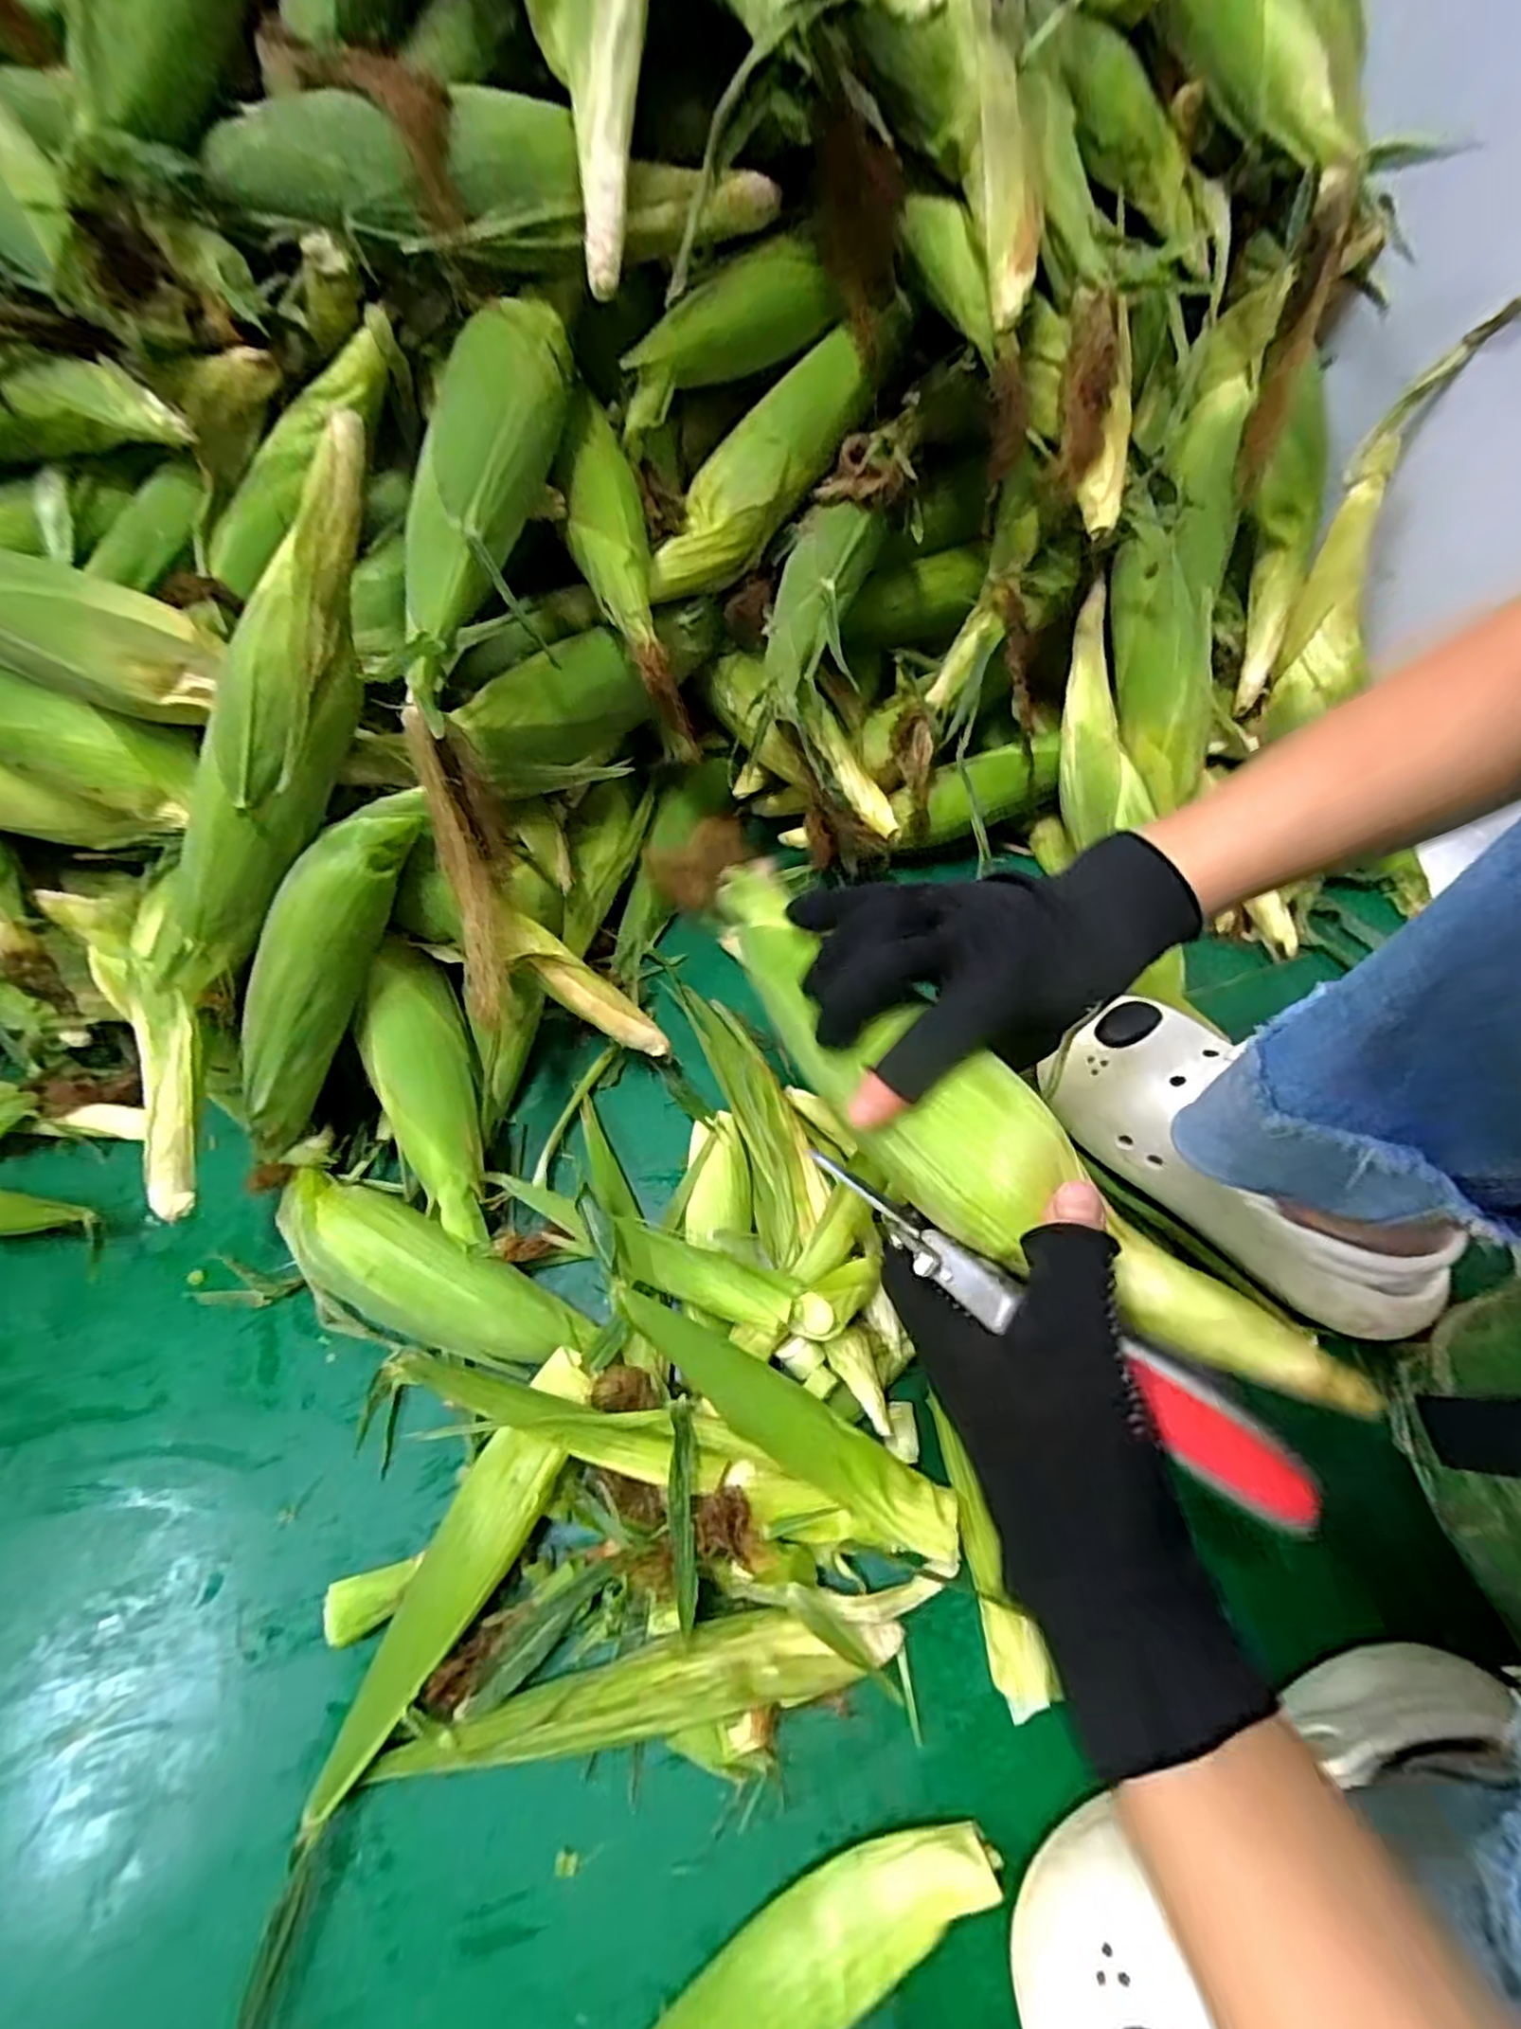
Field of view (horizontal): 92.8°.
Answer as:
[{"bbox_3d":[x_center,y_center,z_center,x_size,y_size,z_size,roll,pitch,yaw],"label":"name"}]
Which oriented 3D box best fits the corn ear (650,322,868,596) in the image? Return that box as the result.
[{"bbox_3d":[-0.003,-0.382,0.521,0.047,0.050,0.216,42,94,24],"label":"corn ear"}]

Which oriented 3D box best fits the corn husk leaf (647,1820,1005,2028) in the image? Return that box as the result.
[{"bbox_3d":[-0.010,0.419,0.304,0.240,0.038,0.042,-23,60,-12],"label":"corn husk leaf"}]

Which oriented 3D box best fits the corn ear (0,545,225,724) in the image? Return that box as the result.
[{"bbox_3d":[-0.449,-0.245,0.440,0.239,0.050,0.065,17,60,-4],"label":"corn ear"}]

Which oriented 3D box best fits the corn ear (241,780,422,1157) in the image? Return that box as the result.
[{"bbox_3d":[-0.280,-0.027,0.451,0.044,0.053,0.244,29,99,18],"label":"corn ear"}]

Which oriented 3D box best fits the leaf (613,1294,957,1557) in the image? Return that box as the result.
[{"bbox_3d":[0.012,0.218,0.392,0.200,0.045,0.037,27,62,19],"label":"leaf"}]

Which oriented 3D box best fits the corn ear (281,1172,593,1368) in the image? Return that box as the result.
[{"bbox_3d":[-0.208,0.164,0.451,0.233,0.074,0.064,19,60,14],"label":"corn ear"}]

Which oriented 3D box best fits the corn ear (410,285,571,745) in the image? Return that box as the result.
[{"bbox_3d":[-0.162,-0.303,0.419,0.049,0.060,0.283,9,77,8],"label":"corn ear"}]

